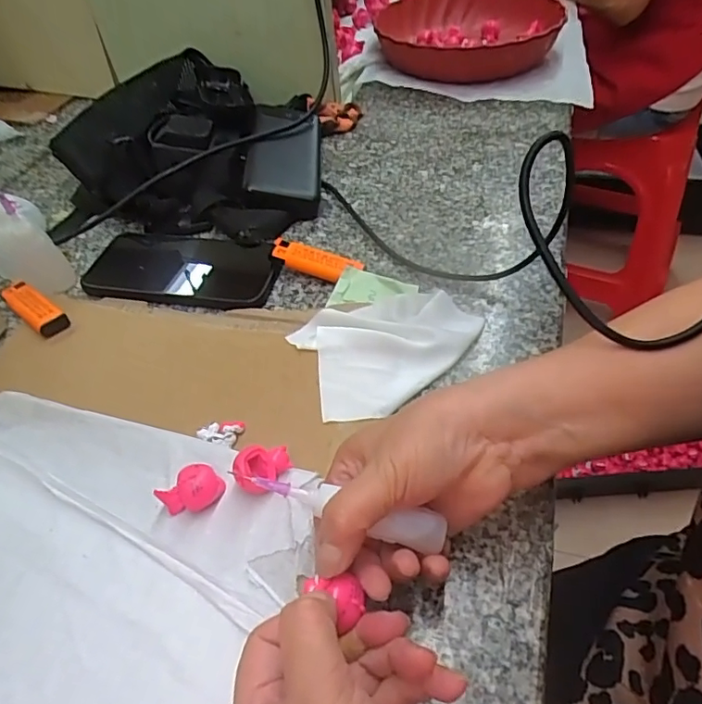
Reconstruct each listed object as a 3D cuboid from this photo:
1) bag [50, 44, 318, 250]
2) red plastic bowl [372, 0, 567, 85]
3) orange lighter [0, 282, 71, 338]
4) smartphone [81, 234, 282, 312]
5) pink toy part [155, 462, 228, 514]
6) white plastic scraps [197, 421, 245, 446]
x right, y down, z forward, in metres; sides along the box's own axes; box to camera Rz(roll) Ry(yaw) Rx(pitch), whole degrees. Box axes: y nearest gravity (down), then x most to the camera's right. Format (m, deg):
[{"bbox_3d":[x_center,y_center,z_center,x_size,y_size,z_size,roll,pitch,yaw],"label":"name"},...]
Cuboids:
[{"bbox_3d":[-0.155,-0.227,0.585,0.271,0.075,0.261,5,46,10],"label":"bag"},{"bbox_3d":[0.161,-0.441,0.759,0.240,0.065,0.241,-3,45,3],"label":"red plastic bowl"},{"bbox_3d":[-0.264,-0.037,0.449,0.086,0.014,0.025,31,55,31],"label":"orange lighter"},{"bbox_3d":[-0.151,-0.077,0.480,0.177,0.011,0.089,6,46,11],"label":"smartphone"},{"bbox_3d":[-0.089,0.077,0.303,0.032,0.020,0.023,-30,50,-23],"label":"pink toy part"},{"bbox_3d":[-0.082,0.052,0.341,0.027,0.008,0.017,-1,45,5],"label":"white plastic scraps"}]

